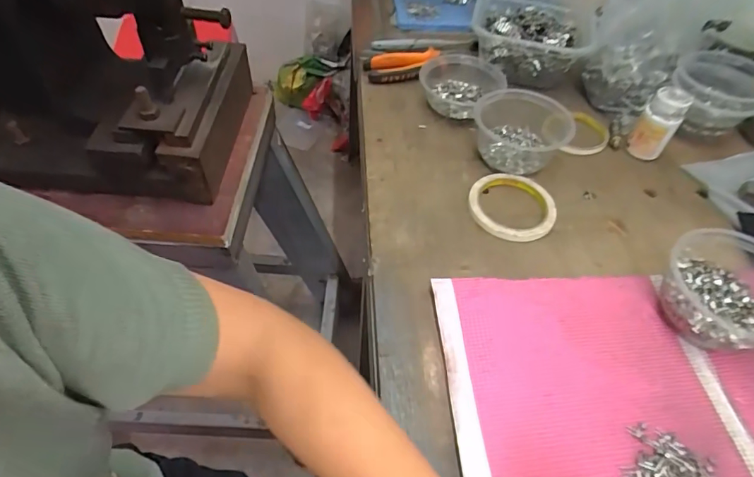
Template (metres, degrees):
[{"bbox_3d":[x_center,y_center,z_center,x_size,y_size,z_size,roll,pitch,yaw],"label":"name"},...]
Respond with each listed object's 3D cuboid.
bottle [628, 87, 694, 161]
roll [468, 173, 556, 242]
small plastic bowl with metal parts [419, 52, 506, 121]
[{"bbox_3d":[0.355,-0.143,0.590,0.042,0.086,0.033,32,56,21],"label":"bottle"},{"bbox_3d":[0.156,-0.039,0.539,0.097,0.009,0.097,2,51,-2],"label":"roll"},{"bbox_3d":[0.118,-0.213,0.653,0.113,0.049,0.127,19,52,12],"label":"small plastic bowl with metal parts"}]

